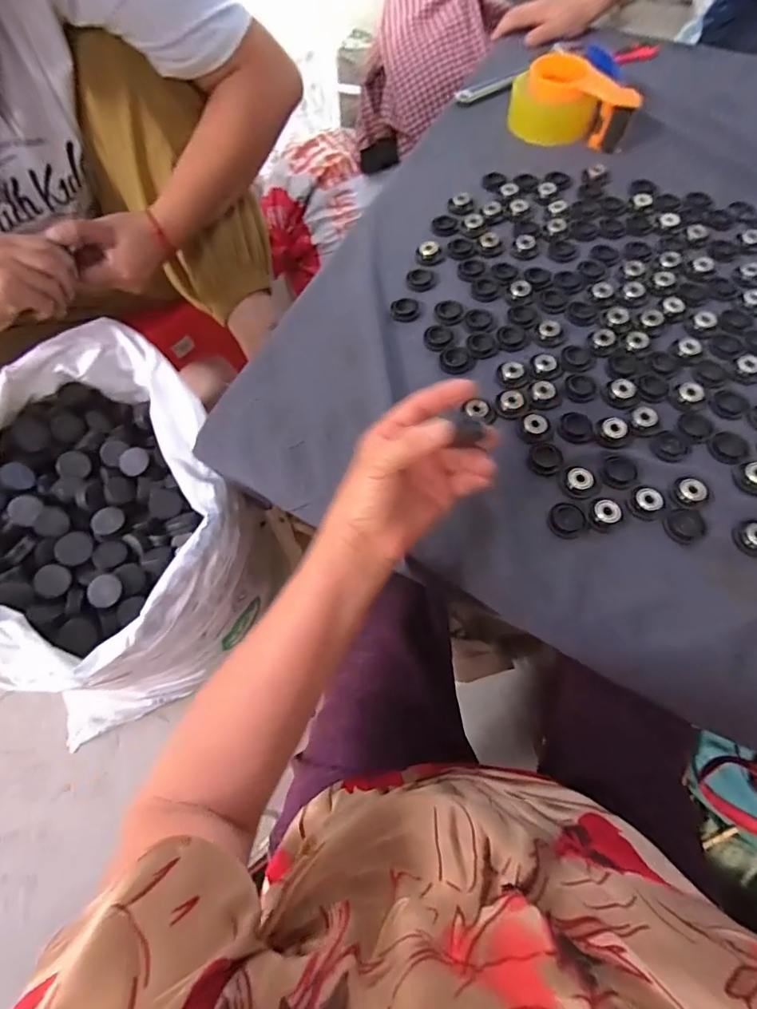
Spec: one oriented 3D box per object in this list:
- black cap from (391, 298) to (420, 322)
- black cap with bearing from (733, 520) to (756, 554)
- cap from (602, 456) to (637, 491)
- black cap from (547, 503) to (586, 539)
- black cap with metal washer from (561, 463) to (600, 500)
[{"bbox_3d":[0.030,-0.218,0.548,0.031,0.004,0.033,-1,64,2],"label":"black cap"},{"bbox_3d":[0.321,0.028,0.420,0.031,0.008,0.029,-1,64,2],"label":"black cap with bearing"},{"bbox_3d":[0.224,-0.031,0.455,0.030,0.004,0.036,8,65,6],"label":"cap"},{"bbox_3d":[0.167,0.014,0.435,0.032,0.007,0.034,-1,64,2],"label":"black cap"},{"bbox_3d":[0.186,-0.023,0.449,0.032,0.006,0.038,20,67,11],"label":"black cap with metal washer"}]

